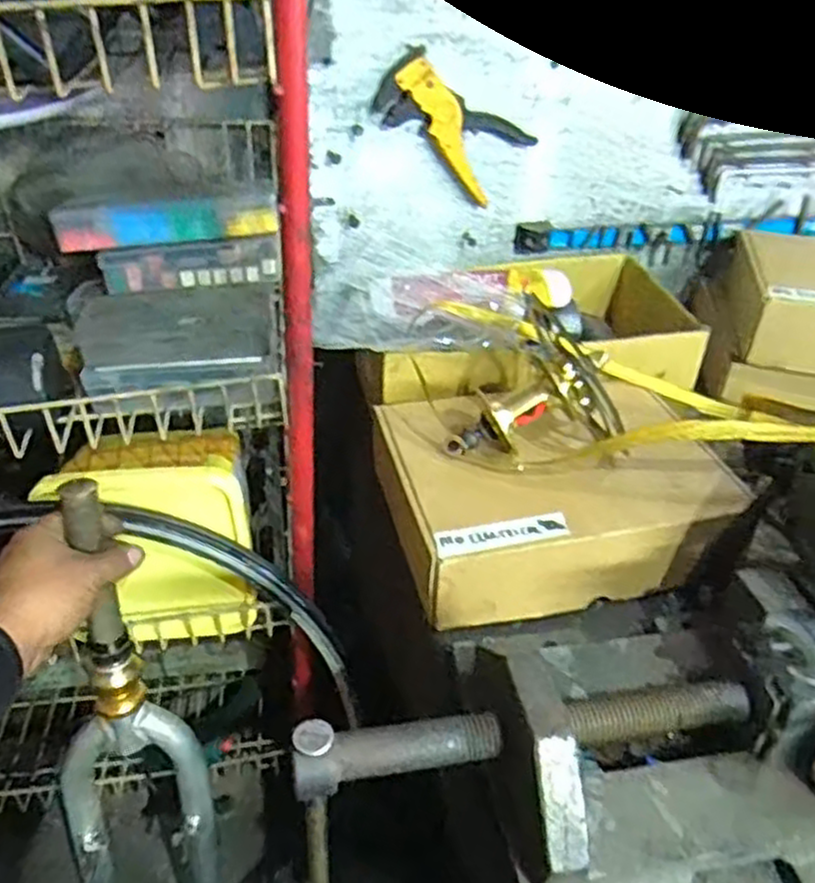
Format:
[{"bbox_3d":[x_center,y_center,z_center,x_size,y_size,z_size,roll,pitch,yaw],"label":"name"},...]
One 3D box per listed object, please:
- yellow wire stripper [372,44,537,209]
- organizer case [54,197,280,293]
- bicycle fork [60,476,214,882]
[{"bbox_3d":[0.048,-0.322,0.758,0.164,0.083,0.021,29,25,-30],"label":"yellow wire stripper"},{"bbox_3d":[-0.210,-0.171,0.672,0.183,0.087,0.039,-7,37,-12],"label":"organizer case"},{"bbox_3d":[-0.259,0.326,0.697,0.119,0.619,0.037,-3,20,-7],"label":"bicycle fork"}]

